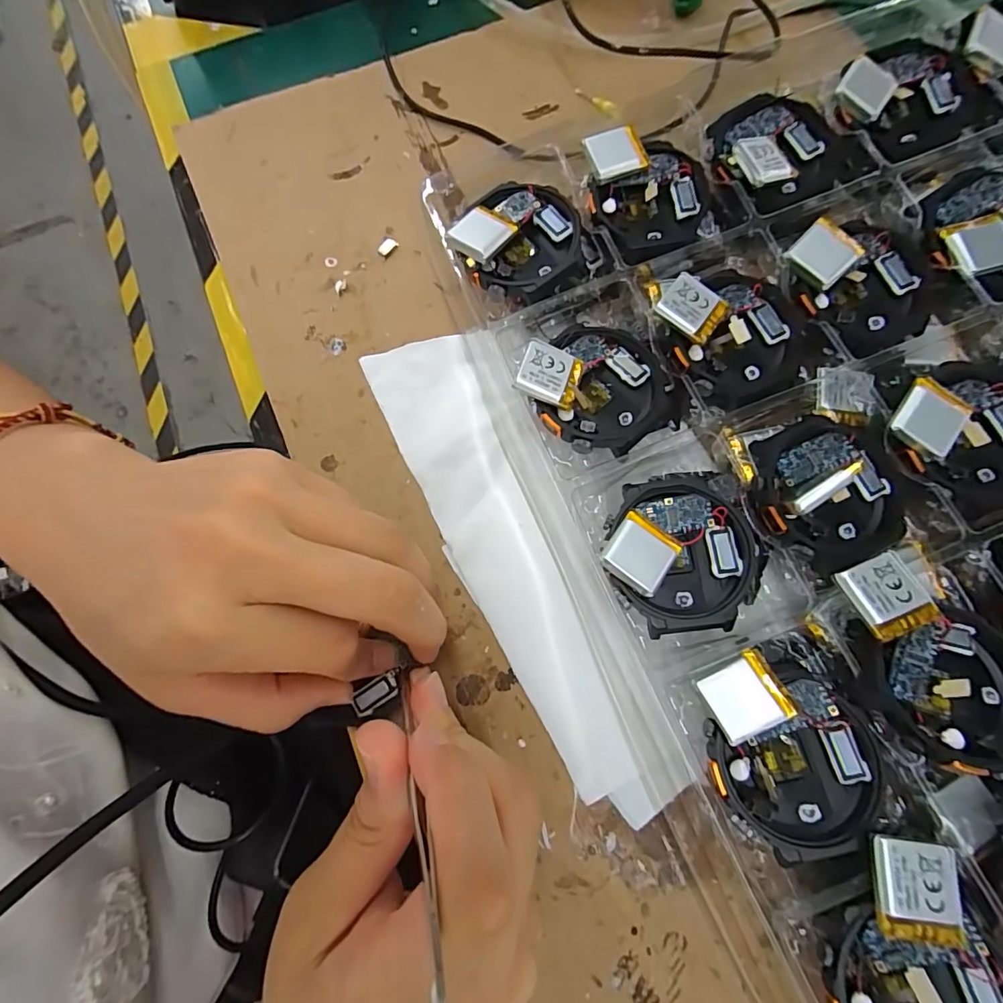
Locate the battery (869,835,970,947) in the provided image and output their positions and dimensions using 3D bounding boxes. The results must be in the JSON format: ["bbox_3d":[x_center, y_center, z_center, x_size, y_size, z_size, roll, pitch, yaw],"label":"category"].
[{"bbox_3d":[0.112,0.105,0.136,0.022,0.004,0.023,5,71,4],"label":"battery"}]

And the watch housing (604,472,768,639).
[{"bbox_3d":[0.064,0.017,0.175,0.050,0.011,0.053,-9,77,-1],"label":"watch housing"}]

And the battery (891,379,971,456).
[{"bbox_3d":[0.151,-0.030,0.177,0.021,0.004,0.022,34,90,2],"label":"battery"}]

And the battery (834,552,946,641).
[{"bbox_3d":[0.121,0.029,0.157,0.021,0.004,0.023,-21,66,-2],"label":"battery"}]

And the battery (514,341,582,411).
[{"bbox_3d":[0.018,-0.047,0.186,0.023,0.005,0.021,22,79,-8],"label":"battery"}]

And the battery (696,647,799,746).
[{"bbox_3d":[0.075,0.060,0.156,0.023,0.004,0.021,-28,57,4],"label":"battery"}]

